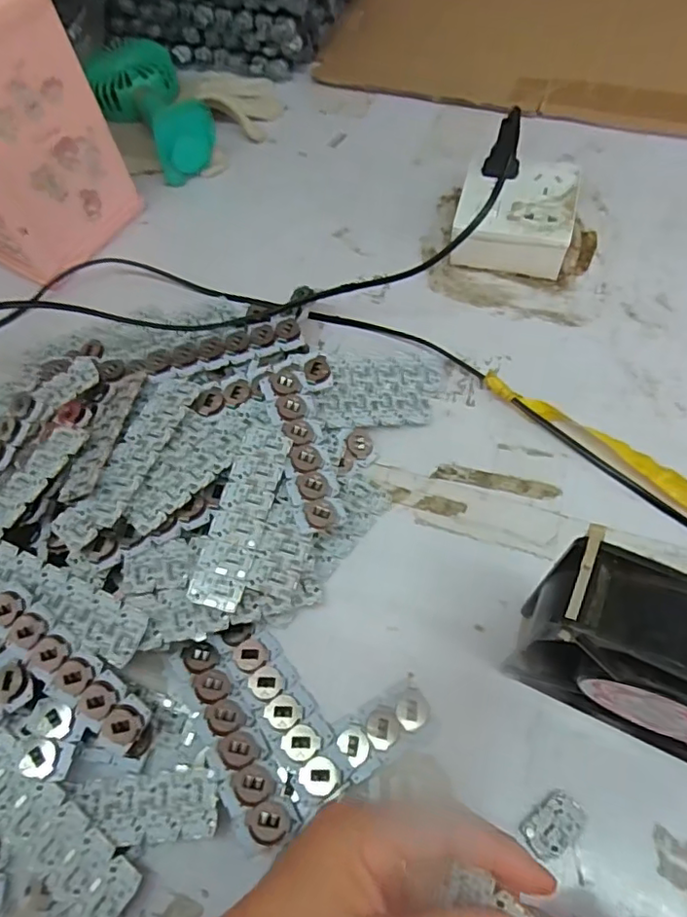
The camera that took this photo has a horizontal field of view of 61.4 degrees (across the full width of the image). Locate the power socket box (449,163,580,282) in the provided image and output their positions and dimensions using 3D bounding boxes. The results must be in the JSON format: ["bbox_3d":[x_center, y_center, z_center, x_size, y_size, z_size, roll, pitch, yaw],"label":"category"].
[{"bbox_3d":[0.134,-0.189,0.457,0.087,0.044,0.094,12,63,11],"label":"power socket box"}]

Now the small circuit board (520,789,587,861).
[{"bbox_3d":[0.102,0.176,0.281,0.031,0.004,0.020,-38,65,-16],"label":"small circuit board"}]

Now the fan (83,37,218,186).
[{"bbox_3d":[-0.183,-0.340,0.556,0.079,0.054,0.172,-24,62,-9],"label":"fan"}]

